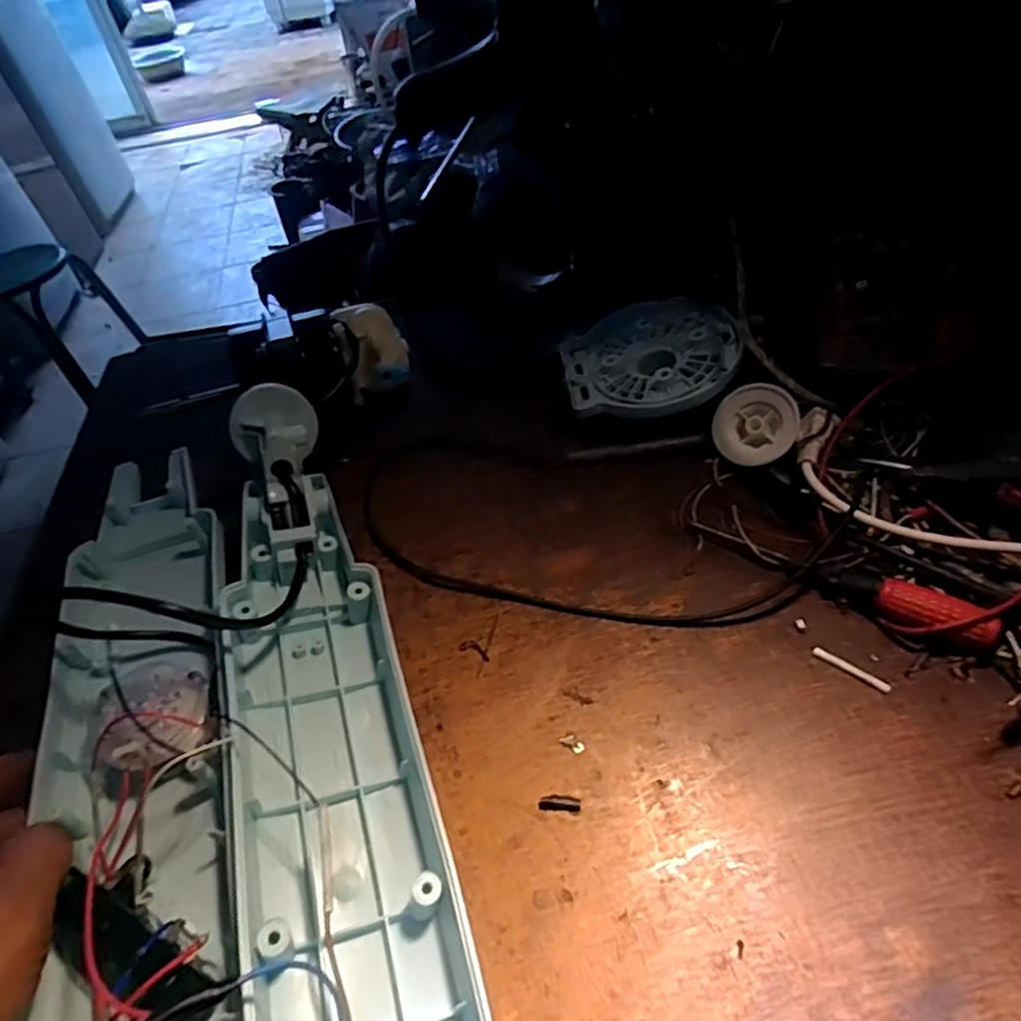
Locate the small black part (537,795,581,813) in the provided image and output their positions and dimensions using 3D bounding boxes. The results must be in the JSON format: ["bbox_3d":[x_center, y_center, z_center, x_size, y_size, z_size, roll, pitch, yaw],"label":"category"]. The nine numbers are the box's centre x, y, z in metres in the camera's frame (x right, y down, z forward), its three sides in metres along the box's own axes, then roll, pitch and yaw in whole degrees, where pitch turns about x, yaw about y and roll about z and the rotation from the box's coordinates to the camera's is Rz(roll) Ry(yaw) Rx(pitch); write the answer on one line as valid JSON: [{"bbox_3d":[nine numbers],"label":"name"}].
[{"bbox_3d":[0.023,0.136,0.309,0.019,0.004,0.007,0,48,7],"label":"small black part"}]

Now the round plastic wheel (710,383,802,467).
[{"bbox_3d":[0.157,-0.055,0.424,0.051,0.011,0.050,-1,87,31],"label":"round plastic wheel"}]

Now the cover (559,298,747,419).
[{"bbox_3d":[0.098,-0.114,0.476,0.118,0.017,0.104,-12,52,12],"label":"cover"}]

